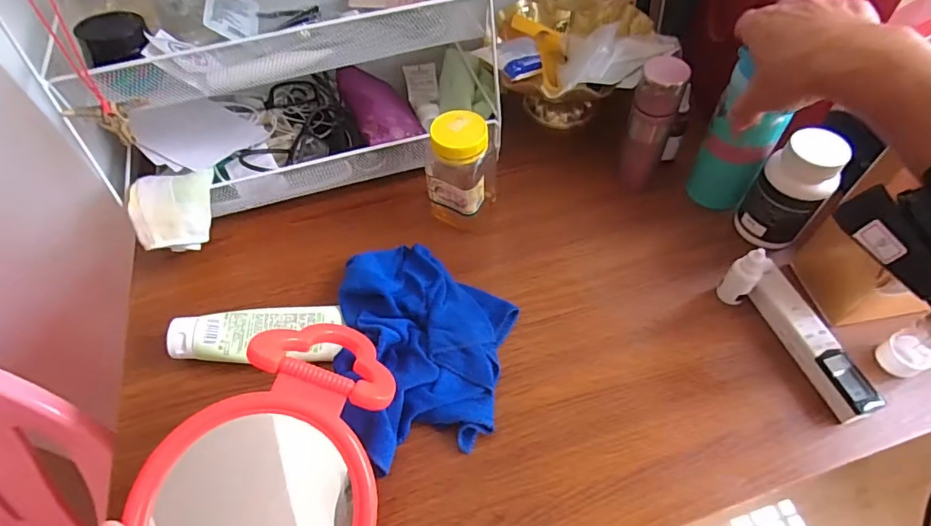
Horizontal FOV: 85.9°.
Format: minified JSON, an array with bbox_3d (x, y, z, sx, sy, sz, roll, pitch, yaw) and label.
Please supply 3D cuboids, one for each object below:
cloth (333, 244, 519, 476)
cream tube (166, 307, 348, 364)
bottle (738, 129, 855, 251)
[{"bbox_3d":[-0.036,0.066,0.450,0.153,0.040,0.204,-5,55,0],"label":"cloth"},{"bbox_3d":[-0.188,0.060,0.456,0.141,0.036,0.060,-3,55,1],"label":"cream tube"},{"bbox_3d":[0.309,-0.069,0.477,0.057,0.112,0.052,35,64,24],"label":"bottle"}]

